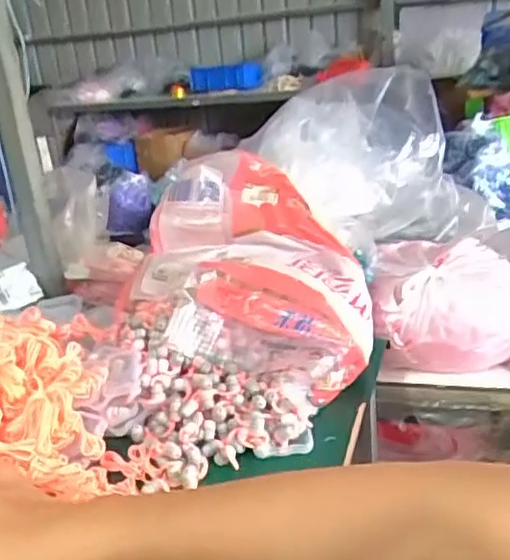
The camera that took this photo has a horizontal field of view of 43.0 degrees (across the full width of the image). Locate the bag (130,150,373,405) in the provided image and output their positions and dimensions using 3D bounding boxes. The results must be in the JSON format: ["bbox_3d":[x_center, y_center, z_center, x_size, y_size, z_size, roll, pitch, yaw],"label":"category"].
[{"bbox_3d":[-0.009,-0.013,0.730,0.271,0.190,0.233,4,23,23],"label":"bag"}]

